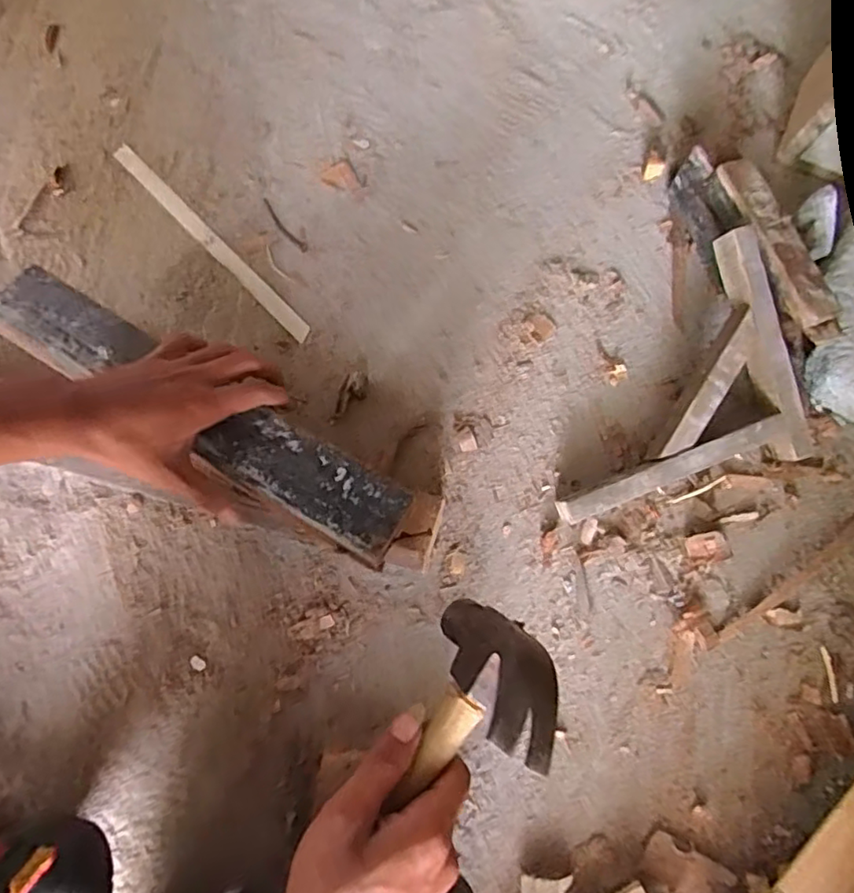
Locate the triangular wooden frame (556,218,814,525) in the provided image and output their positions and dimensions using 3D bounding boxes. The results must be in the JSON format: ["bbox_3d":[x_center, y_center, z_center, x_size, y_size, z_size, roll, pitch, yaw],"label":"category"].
[{"bbox_3d":[0.195,-0.058,0.516,0.216,0.077,0.190,-15,77,-4],"label":"triangular wooden frame"}]

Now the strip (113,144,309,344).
[{"bbox_3d":[-0.207,-0.197,0.581,0.018,0.007,0.271,-43,81,-10],"label":"strip"}]

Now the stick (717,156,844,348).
[{"bbox_3d":[0.297,-0.168,0.510,0.036,0.015,0.173,-22,78,-6],"label":"stick"}]

